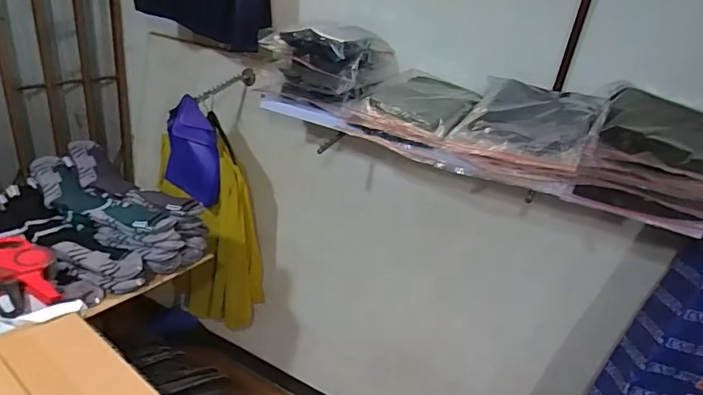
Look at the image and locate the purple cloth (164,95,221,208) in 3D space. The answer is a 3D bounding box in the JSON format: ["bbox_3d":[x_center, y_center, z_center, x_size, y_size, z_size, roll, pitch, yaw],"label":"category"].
[{"bbox_3d":[-0.533,-0.168,1.586,0.123,0.327,0.253,-9,31,-30],"label":"purple cloth"}]

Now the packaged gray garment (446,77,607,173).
[{"bbox_3d":[0.449,-0.201,1.195,0.295,0.101,0.375,21,30,25],"label":"packaged gray garment"}]

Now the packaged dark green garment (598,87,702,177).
[{"bbox_3d":[0.704,-0.144,1.048,0.274,0.103,0.191,24,31,29],"label":"packaged dark green garment"}]

